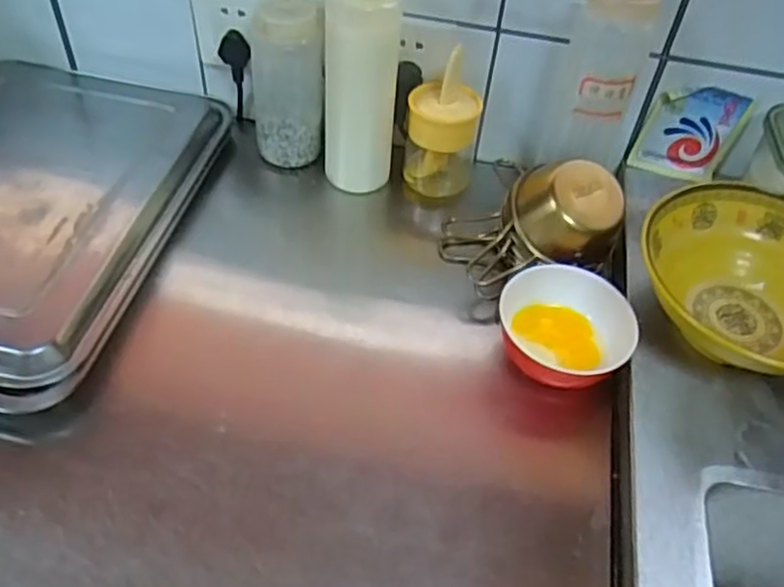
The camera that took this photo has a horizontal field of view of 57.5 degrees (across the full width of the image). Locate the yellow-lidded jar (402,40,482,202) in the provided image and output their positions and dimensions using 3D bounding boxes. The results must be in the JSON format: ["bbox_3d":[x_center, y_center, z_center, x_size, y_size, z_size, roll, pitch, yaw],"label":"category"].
[{"bbox_3d":[0.048,-0.159,0.693,0.069,0.127,0.059,13,51,7],"label":"yellow-lidded jar"}]

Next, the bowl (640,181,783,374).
[{"bbox_3d":[0.288,-0.006,0.566,0.186,0.062,0.165,25,53,17],"label":"bowl"}]

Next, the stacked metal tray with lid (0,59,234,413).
[{"bbox_3d":[-0.345,-0.088,0.648,0.294,0.038,0.401,13,51,7],"label":"stacked metal tray with lid"}]

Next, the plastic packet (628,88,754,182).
[{"bbox_3d":[0.287,-0.154,0.692,0.085,0.095,0.012,11,48,5],"label":"plastic packet"}]

